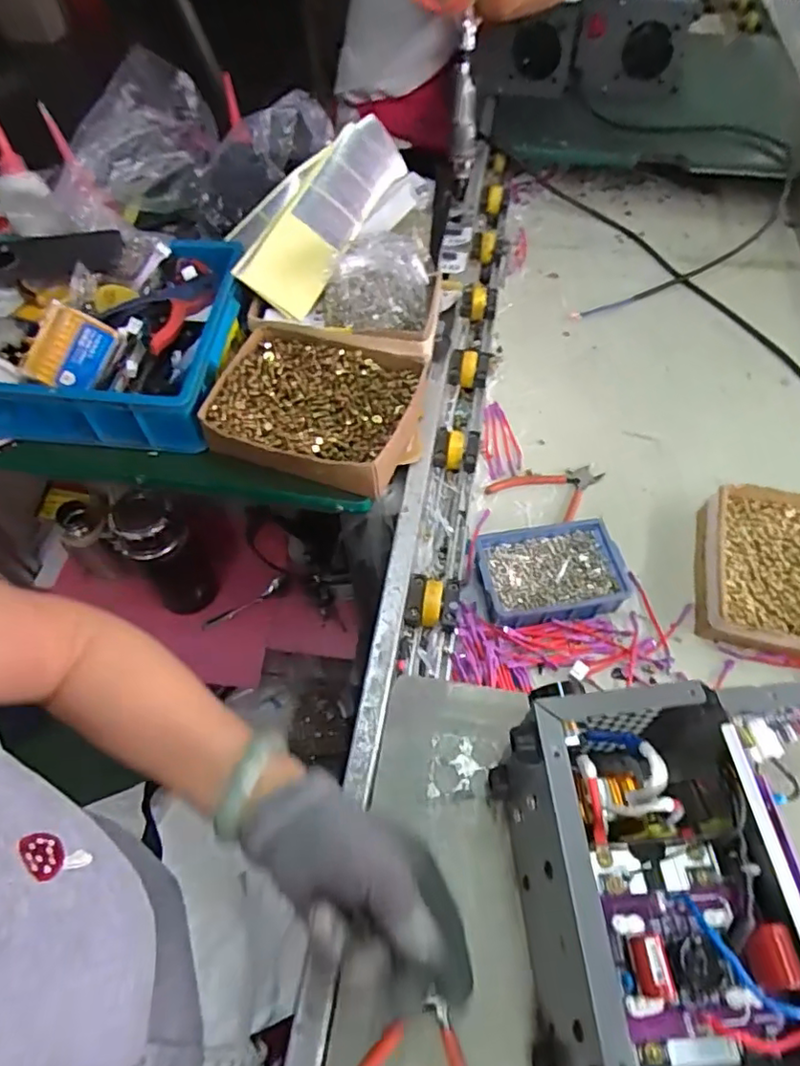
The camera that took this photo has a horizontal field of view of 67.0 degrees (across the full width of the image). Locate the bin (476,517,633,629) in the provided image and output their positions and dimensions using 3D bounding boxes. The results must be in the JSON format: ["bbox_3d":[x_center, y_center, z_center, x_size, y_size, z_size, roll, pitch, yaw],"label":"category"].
[{"bbox_3d":[0.161,0.046,0.650,0.153,0.045,0.102,-9,56,-5],"label":"bin"}]

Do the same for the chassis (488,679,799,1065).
[{"bbox_3d":[0.168,0.224,0.380,0.189,0.148,0.209,-4,56,-2],"label":"chassis"}]

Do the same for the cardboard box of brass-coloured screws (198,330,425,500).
[{"bbox_3d":[-0.089,-0.147,0.679,0.214,0.052,0.201,13,57,9],"label":"cardboard box of brass-coloured screws"}]

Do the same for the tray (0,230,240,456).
[{"bbox_3d":[-0.383,-0.236,0.716,0.377,0.099,0.272,4,56,3],"label":"tray"}]

